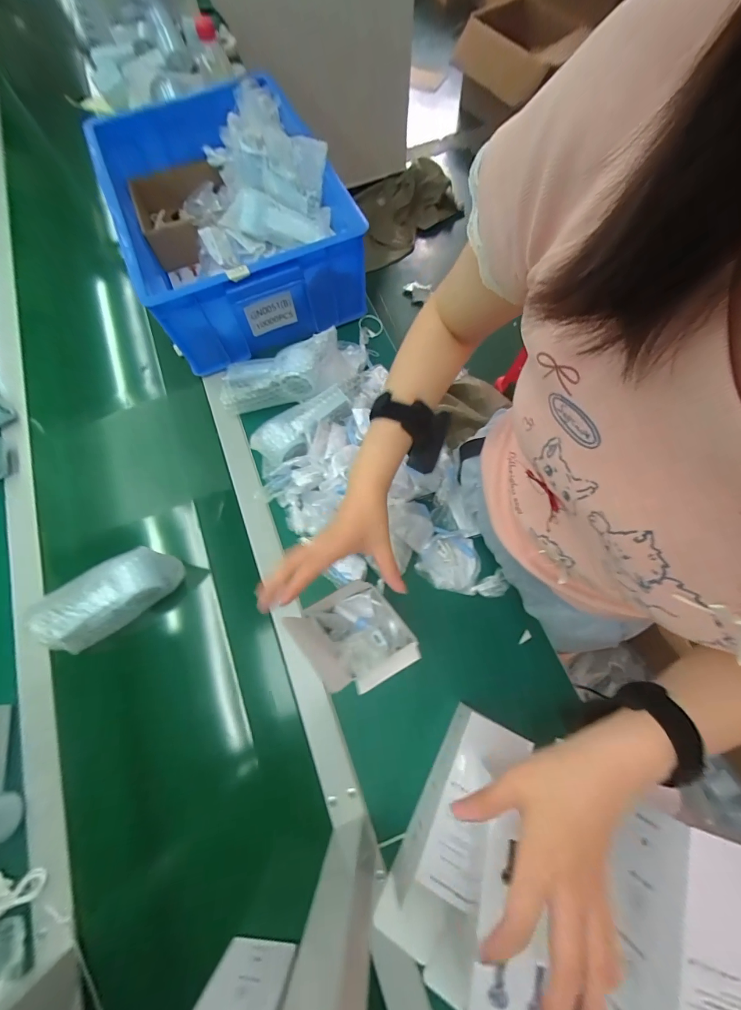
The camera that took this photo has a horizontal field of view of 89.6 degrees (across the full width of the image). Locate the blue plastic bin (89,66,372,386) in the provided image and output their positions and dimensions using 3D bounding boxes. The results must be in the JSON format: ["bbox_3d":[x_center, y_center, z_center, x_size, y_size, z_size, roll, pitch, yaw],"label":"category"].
[{"bbox_3d":[-0.253,-0.509,0.663,0.325,0.178,0.471,-24,72,-8],"label":"blue plastic bin"}]

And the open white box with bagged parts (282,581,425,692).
[{"bbox_3d":[-0.014,0.123,0.355,0.088,0.049,0.092,-32,73,-11],"label":"open white box with bagged parts"}]

